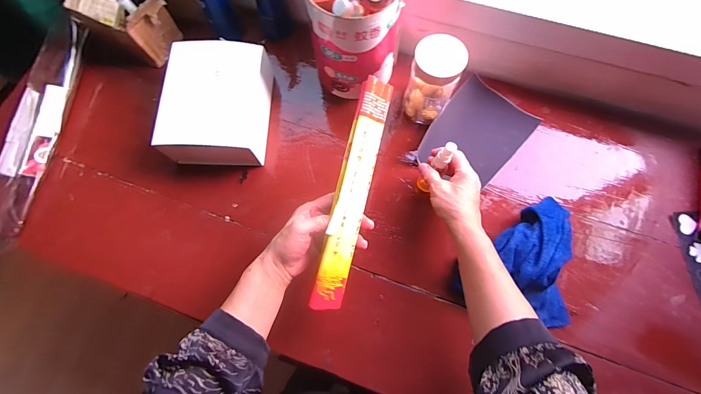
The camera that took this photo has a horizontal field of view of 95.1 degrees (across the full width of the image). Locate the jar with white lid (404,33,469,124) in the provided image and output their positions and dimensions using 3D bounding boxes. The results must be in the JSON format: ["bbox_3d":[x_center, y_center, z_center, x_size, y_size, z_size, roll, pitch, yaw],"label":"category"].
[{"bbox_3d":[0.128,-0.180,0.497,0.074,0.123,0.076,24,76,7],"label":"jar with white lid"}]

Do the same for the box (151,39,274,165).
[{"bbox_3d":[-0.215,-0.147,0.521,0.147,0.085,0.182,2,75,2],"label":"box"}]

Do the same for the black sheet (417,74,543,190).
[{"bbox_3d":[0.206,-0.103,0.526,0.135,0.035,0.195,40,79,11],"label":"black sheet"}]

